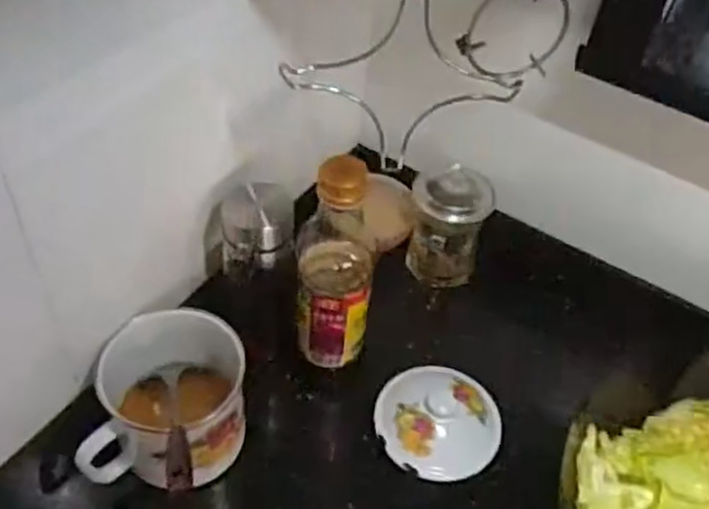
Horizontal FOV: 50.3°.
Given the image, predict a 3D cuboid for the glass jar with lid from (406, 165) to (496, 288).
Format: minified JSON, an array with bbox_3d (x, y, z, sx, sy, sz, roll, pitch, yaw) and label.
[{"bbox_3d":[0.101,-0.030,0.827,0.083,0.108,0.072,13,47,7],"label":"glass jar with lid"}]

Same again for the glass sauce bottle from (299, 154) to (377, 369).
[{"bbox_3d":[-0.016,0.010,0.676,0.067,0.225,0.058,6,47,0],"label":"glass sauce bottle"}]

